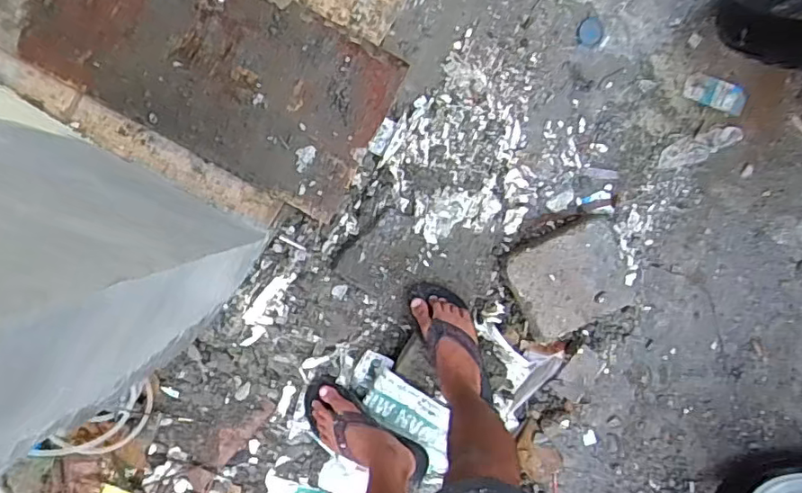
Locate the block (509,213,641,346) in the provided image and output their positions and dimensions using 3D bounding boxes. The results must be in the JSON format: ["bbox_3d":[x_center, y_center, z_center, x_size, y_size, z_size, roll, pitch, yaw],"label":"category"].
[{"bbox_3d":[0.359,0.068,1.192,0.243,0.070,0.199,-25,98,-3],"label":"block"}]

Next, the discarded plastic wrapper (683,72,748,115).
[{"bbox_3d":[0.688,-0.332,1.232,0.146,0.014,0.062,16,93,-8],"label":"discarded plastic wrapper"}]

